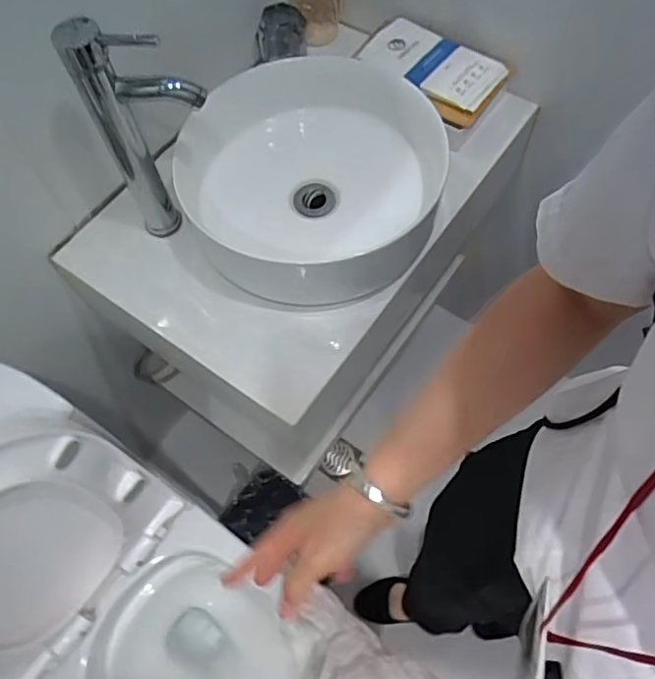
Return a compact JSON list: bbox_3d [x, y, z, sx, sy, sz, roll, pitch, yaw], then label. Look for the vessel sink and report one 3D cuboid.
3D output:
[{"bbox_3d":[-0.019,-0.235,0.815,0.346,0.161,0.369,2,64,3],"label":"vessel sink"}]

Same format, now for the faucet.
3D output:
[{"bbox_3d":[-0.206,-0.235,0.722,0.127,0.310,0.051,3,64,4],"label":"faucet"}]

